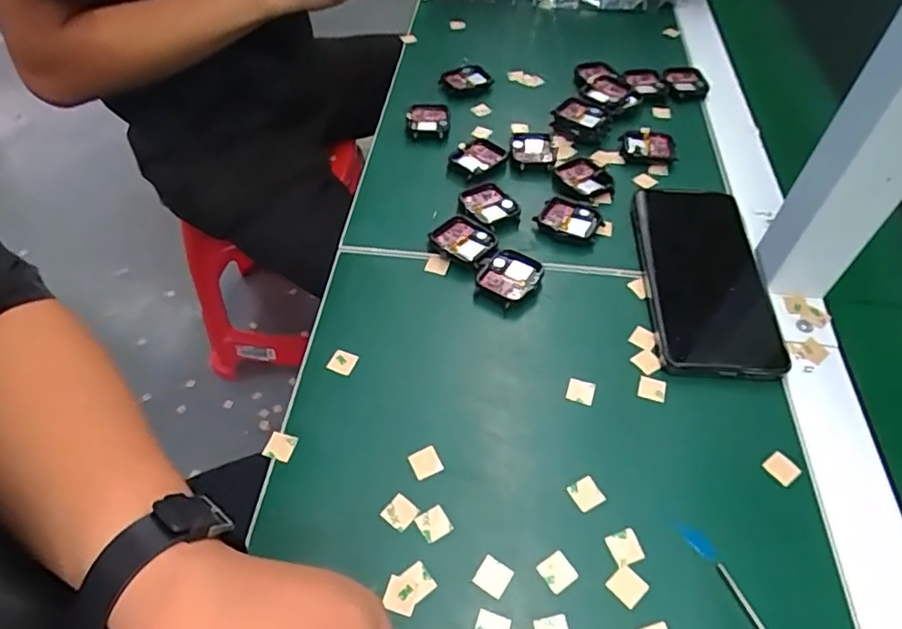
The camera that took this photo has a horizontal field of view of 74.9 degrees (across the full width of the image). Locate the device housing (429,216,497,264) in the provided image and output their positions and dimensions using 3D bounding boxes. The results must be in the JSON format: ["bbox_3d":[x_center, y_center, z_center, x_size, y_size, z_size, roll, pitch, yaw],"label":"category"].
[{"bbox_3d":[0.009,-0.053,0.433,0.045,0.011,0.039,30,56,21],"label":"device housing"}]

